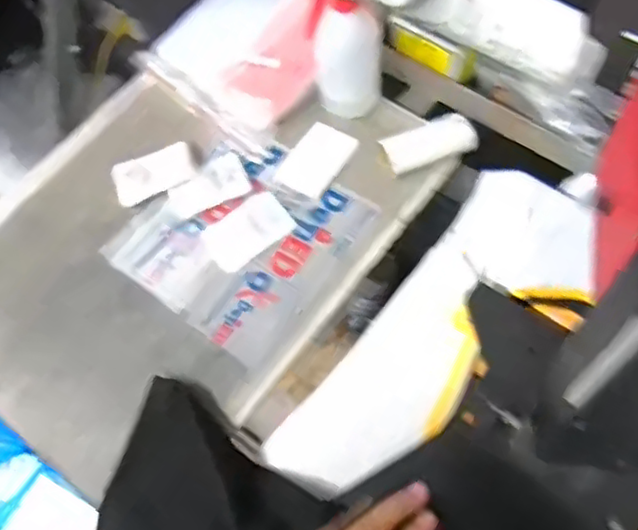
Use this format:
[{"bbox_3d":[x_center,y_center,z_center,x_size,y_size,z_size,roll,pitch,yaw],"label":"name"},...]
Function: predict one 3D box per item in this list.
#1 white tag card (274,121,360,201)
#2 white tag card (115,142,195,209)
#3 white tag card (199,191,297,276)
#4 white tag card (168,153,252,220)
[{"bbox_3d":[-0.001,-0.127,0.777,0.066,0.008,0.100,28,68,17],"label":"white tag card"},{"bbox_3d":[-0.195,-0.109,0.770,0.093,0.006,0.060,-24,66,-3],"label":"white tag card"},{"bbox_3d":[-0.080,-0.038,0.734,0.097,0.004,0.062,-36,66,-14],"label":"white tag card"},{"bbox_3d":[-0.129,-0.091,0.762,0.091,0.004,0.057,-27,68,-8],"label":"white tag card"}]

